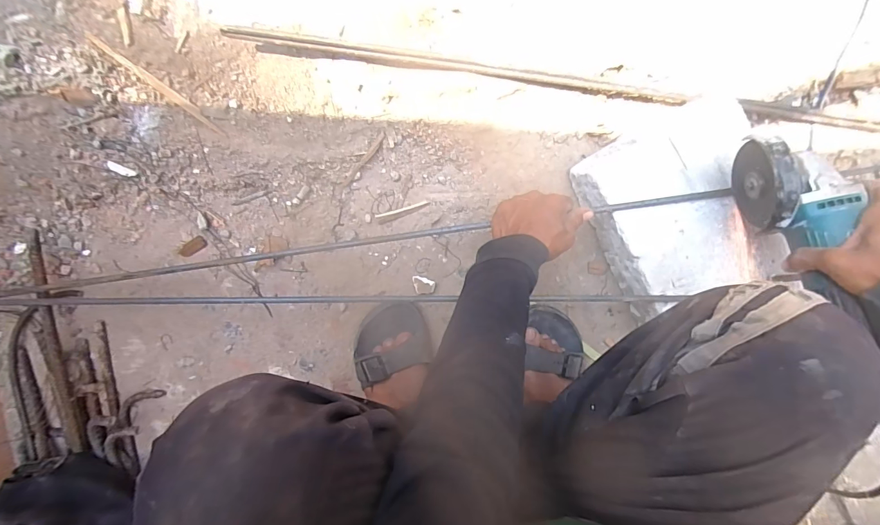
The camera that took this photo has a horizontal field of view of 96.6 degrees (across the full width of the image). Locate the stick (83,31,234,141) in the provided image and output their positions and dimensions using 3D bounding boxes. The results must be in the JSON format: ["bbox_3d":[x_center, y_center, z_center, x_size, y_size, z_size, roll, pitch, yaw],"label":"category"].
[{"bbox_3d":[-0.343,-0.215,0.482,0.173,0.008,0.011,37,92,-17],"label":"stick"}]

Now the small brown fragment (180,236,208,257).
[{"bbox_3d":[-0.346,-0.021,0.551,0.041,0.007,0.016,-33,95,0],"label":"small brown fragment"}]

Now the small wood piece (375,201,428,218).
[{"bbox_3d":[-0.055,-0.077,0.567,0.076,0.010,0.006,-18,94,-1],"label":"small wood piece"}]

